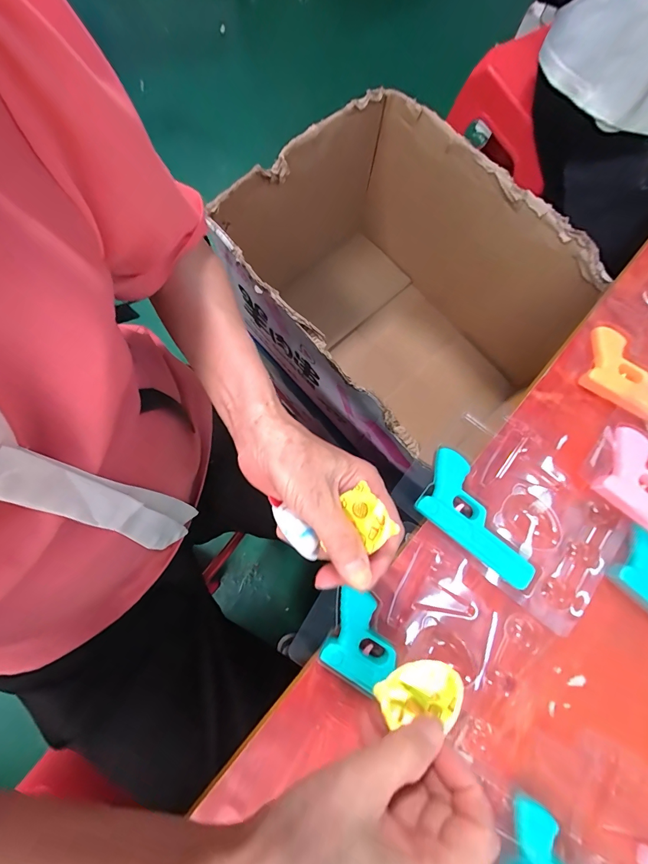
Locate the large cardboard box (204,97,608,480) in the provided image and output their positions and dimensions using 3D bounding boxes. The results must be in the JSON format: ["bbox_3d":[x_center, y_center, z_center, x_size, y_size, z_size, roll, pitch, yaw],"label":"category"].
[{"bbox_3d":[0.119,-0.218,0.674,0.397,0.348,0.475,-42,83,-10],"label":"large cardboard box"}]

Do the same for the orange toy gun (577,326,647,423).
[{"bbox_3d":[0.291,-0.042,0.338,0.115,0.015,0.053,37,79,6],"label":"orange toy gun"}]

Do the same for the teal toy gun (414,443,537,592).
[{"bbox_3d":[0.132,0.072,0.310,0.115,0.013,0.060,39,79,6],"label":"teal toy gun"}]

